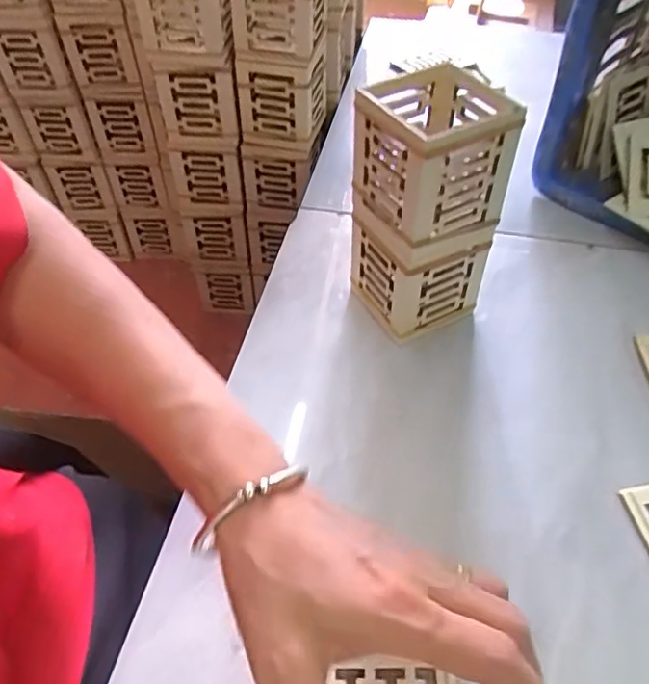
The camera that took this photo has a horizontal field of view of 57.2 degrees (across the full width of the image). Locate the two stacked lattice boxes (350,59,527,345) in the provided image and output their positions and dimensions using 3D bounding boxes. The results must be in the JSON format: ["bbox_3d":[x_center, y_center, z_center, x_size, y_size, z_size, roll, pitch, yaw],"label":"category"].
[{"bbox_3d":[0.065,-0.084,0.392,0.072,0.162,0.072,-24,53,-17],"label":"two stacked lattice boxes"}]

